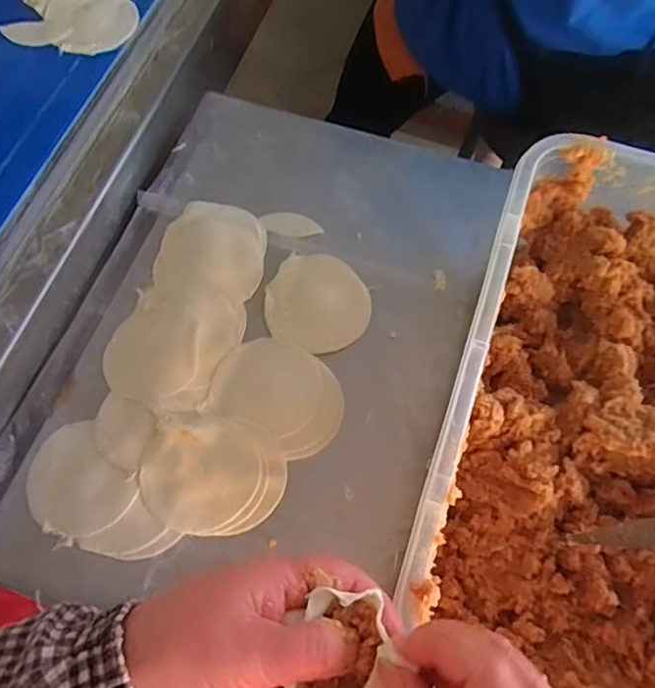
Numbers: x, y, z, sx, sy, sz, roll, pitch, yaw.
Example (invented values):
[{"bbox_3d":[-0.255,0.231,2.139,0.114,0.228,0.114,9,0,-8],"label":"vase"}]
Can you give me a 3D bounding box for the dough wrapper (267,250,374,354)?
[{"bbox_3d":[-0.007,-0.037,0.501,0.088,0.005,0.092,2,64,-5],"label":"dough wrapper"}]

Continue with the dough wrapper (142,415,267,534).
[{"bbox_3d":[-0.095,0.096,0.437,0.086,0.005,0.084,2,69,-5],"label":"dough wrapper"}]

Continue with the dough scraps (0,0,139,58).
[{"bbox_3d":[-0.250,-0.346,0.594,0.119,0.017,0.129,24,66,10],"label":"dough scraps"}]

